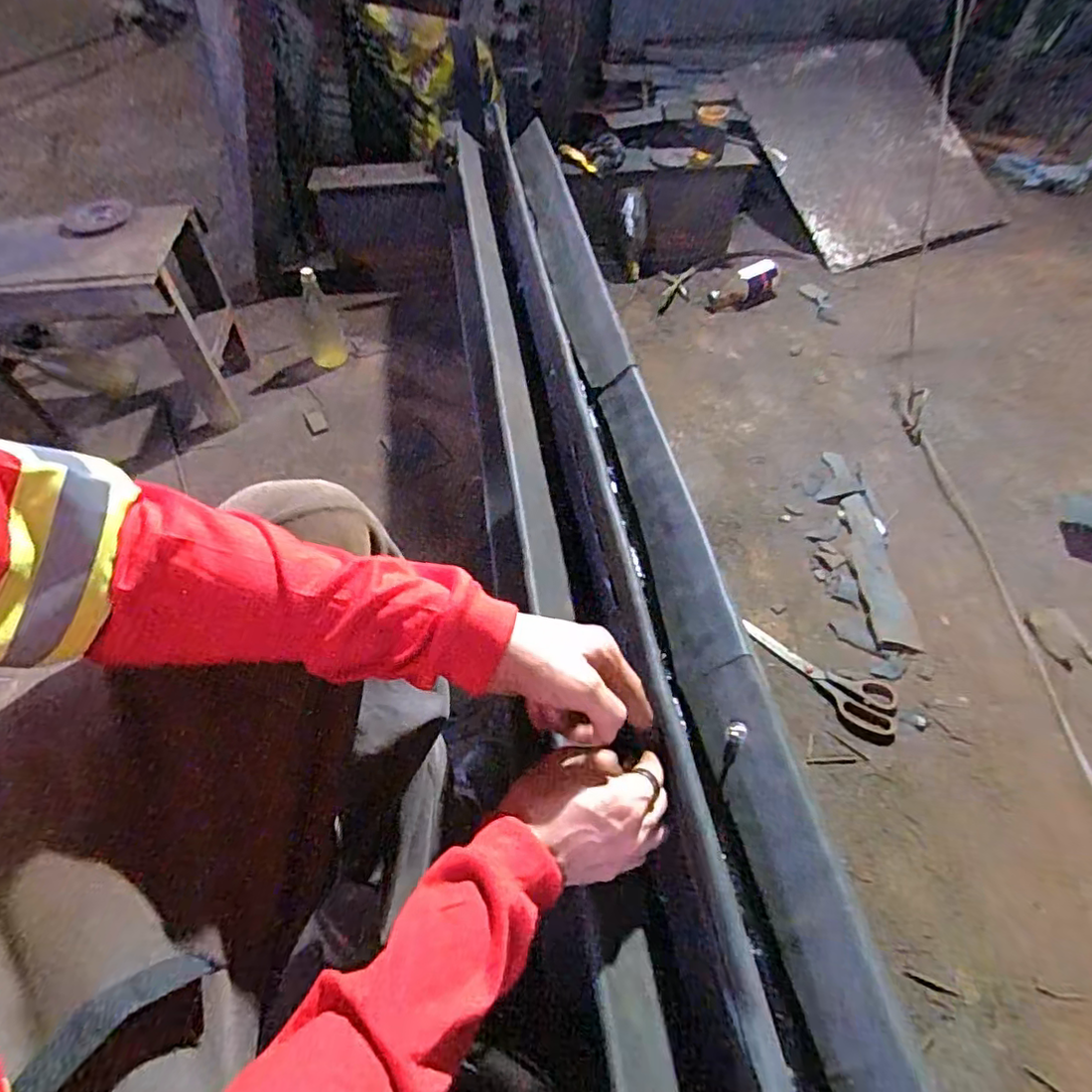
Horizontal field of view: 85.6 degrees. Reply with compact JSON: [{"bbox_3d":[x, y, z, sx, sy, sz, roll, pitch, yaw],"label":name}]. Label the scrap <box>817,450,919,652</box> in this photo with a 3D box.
[{"bbox_3d":[0.480,-0.010,0.903,0.071,0.010,0.364,2,54,2],"label":"scrap"}]

